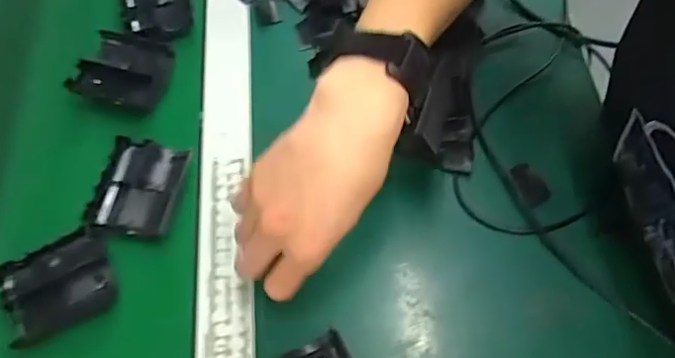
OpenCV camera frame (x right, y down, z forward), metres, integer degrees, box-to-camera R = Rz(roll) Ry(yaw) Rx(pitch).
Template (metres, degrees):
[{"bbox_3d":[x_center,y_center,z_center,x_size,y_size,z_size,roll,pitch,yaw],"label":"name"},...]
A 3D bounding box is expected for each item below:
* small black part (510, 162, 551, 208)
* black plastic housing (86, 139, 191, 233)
[{"bbox_3d":[0.151,0.004,0.435,0.020,0.005,0.035,-24,65,-9],"label":"small black part"},{"bbox_3d":[-0.161,0.008,0.448,0.060,0.024,0.082,10,64,8],"label":"black plastic housing"}]

